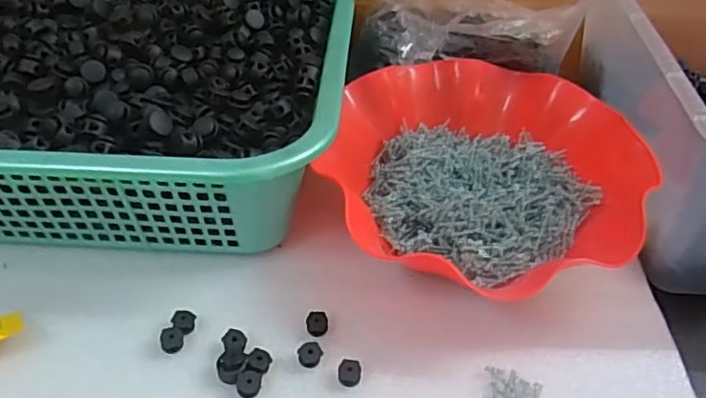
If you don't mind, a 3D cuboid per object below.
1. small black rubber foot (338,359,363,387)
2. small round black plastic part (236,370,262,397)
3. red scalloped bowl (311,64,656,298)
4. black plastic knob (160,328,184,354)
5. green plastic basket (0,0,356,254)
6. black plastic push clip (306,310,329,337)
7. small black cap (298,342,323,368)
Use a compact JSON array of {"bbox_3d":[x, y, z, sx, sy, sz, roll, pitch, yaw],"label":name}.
[{"bbox_3d":[-0.002,0.099,0.346,0.013,0.007,0.014,1,43,-1],"label":"small black rubber foot"},{"bbox_3d":[-0.058,0.103,0.338,0.013,0.008,0.013,1,43,-1],"label":"small round black plastic part"},{"bbox_3d":[0.092,-0.029,0.432,0.211,0.055,0.194,1,43,-1],"label":"red scalloped bowl"},{"bbox_3d":[-0.107,0.084,0.359,0.013,0.010,0.012,-17,46,-19],"label":"black plastic knob"},{"bbox_3d":[-0.200,-0.092,0.461,0.385,0.082,0.289,3,43,1],"label":"green plastic basket"},{"bbox_3d":[-0.022,0.076,0.369,0.013,0.009,0.014,1,43,-1],"label":"black plastic push clip"},{"bbox_3d":[-0.025,0.090,0.353,0.013,0.007,0.014,1,43,-1],"label":"small black cap"}]

